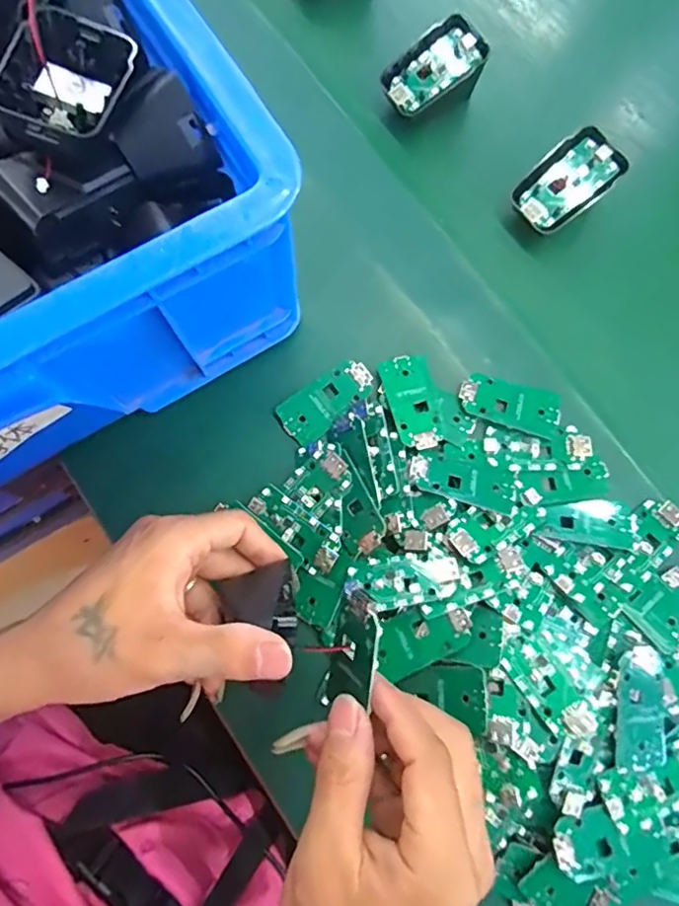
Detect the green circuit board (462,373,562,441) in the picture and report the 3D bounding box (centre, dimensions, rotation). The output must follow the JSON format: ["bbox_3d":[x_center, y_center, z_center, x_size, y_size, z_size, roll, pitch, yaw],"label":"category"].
[{"bbox_3d":[0.109,-0.032,0.355,0.063,0.004,0.030,17,79,3],"label":"green circuit board"}]

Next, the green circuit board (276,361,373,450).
[{"bbox_3d":[-0.007,-0.033,0.362,0.063,0.008,0.029,-36,81,-8],"label":"green circuit board"}]

